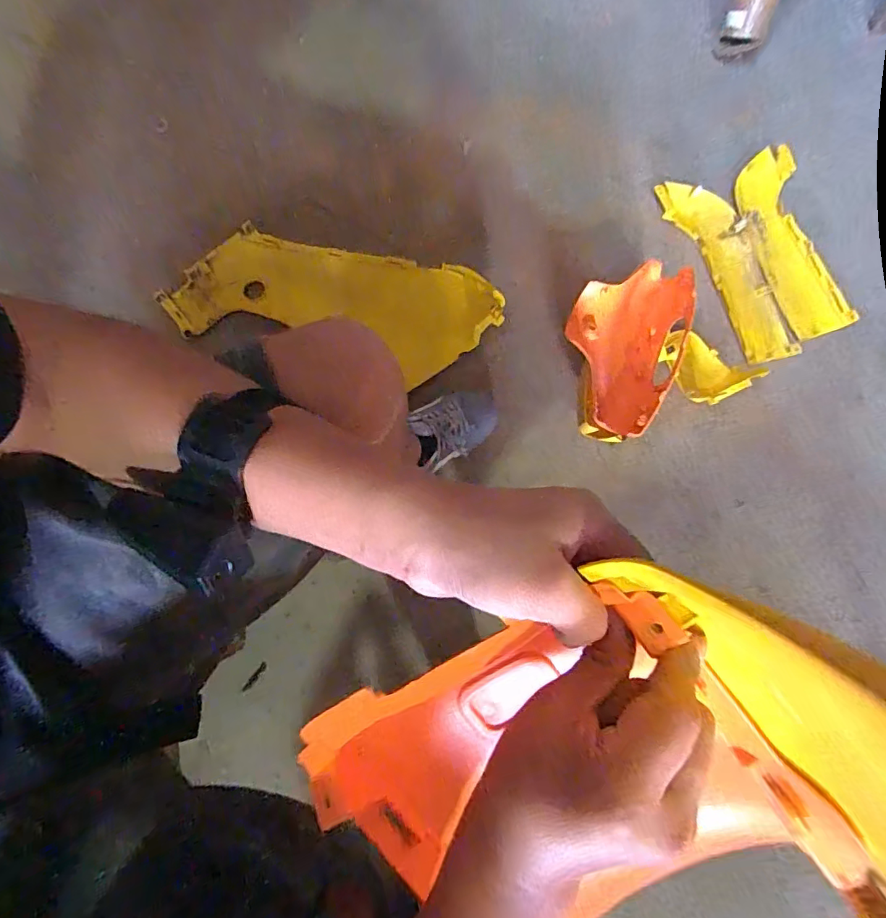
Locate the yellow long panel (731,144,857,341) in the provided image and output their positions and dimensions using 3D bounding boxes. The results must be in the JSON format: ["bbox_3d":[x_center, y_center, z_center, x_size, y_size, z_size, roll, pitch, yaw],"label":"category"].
[{"bbox_3d":[0.662,-0.422,0.941,0.122,0.033,0.390,-11,77,-4],"label":"yellow long panel"}]

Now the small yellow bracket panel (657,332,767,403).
[{"bbox_3d":[0.450,-0.163,0.844,0.117,0.073,0.147,-38,80,-9],"label":"small yellow bracket panel"}]

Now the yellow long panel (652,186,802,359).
[{"bbox_3d":[0.542,-0.365,0.928,0.131,0.035,0.398,-23,78,-7],"label":"yellow long panel"}]

